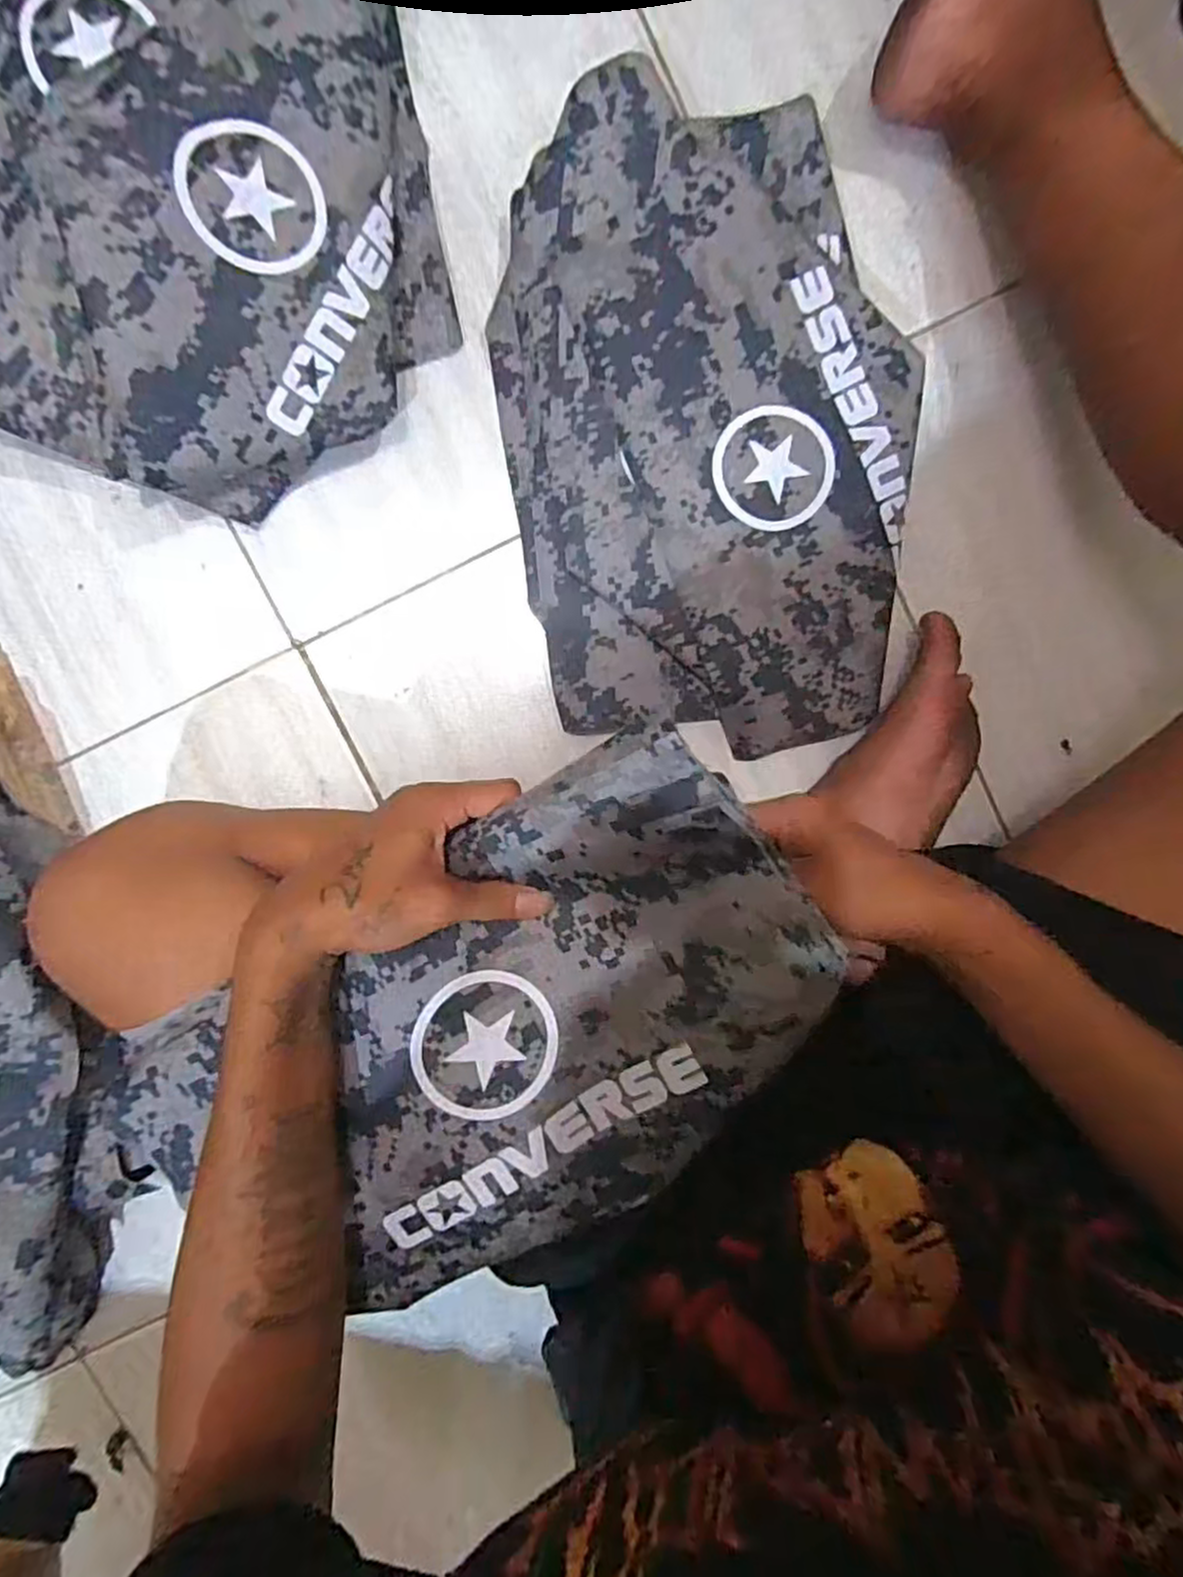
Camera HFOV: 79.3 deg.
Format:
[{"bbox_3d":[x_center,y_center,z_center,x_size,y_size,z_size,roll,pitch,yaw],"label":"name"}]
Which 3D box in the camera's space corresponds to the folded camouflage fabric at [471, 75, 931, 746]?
[{"bbox_3d":[0.076,-0.238,0.478,0.265,0.046,0.433,-9,96,-1],"label":"folded camouflage fabric"}]

